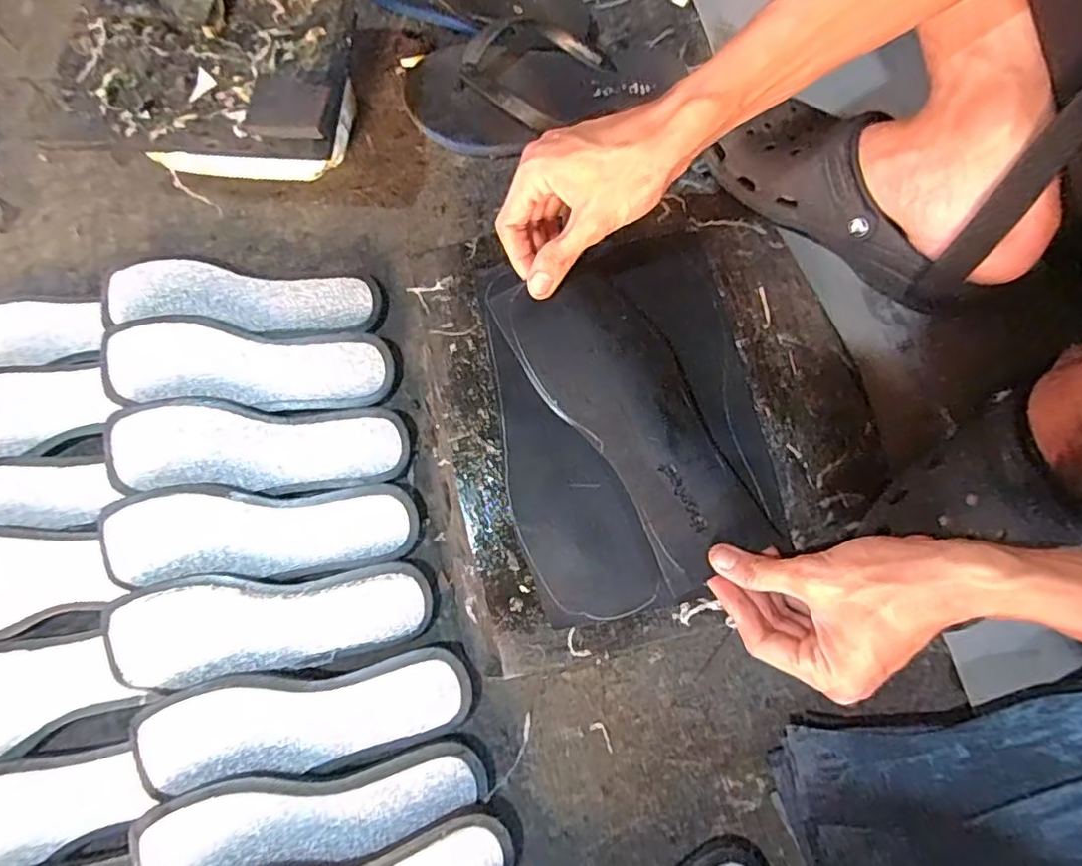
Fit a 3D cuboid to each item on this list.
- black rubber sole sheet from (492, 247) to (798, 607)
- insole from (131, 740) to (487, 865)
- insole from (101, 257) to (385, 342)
[{"bbox_3d":[0.066,-0.018,0.419,0.094,0.012,0.248,-33,82,-6],"label":"black rubber sole sheet"},{"bbox_3d":[-0.160,0.265,0.408,0.234,0.016,0.061,-14,77,-2],"label":"insole"},{"bbox_3d":[-0.262,-0.113,0.513,0.239,0.033,0.068,-1,77,1],"label":"insole"}]

